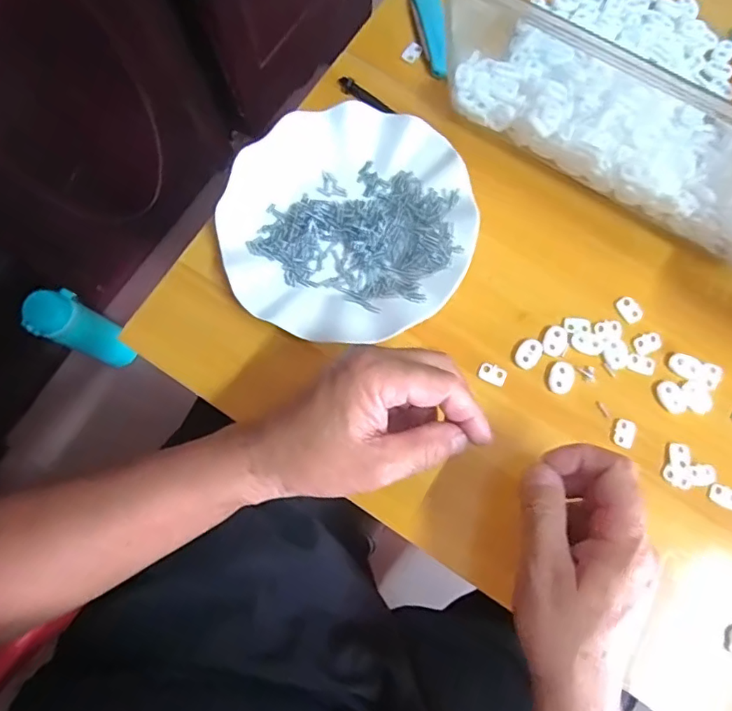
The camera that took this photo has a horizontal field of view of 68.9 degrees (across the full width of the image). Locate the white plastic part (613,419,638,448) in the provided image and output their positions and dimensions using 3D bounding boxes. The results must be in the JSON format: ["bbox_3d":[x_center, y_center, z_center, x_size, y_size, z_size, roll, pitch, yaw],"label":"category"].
[{"bbox_3d":[0.181,0.054,0.372,0.015,0.004,0.019,22,78,5],"label":"white plastic part"}]

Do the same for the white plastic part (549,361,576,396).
[{"bbox_3d":[0.140,0.016,0.381,0.018,0.004,0.023,25,79,6],"label":"white plastic part"}]

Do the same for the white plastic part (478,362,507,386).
[{"bbox_3d":[0.091,0.013,0.382,0.020,0.004,0.014,21,78,5],"label":"white plastic part"}]

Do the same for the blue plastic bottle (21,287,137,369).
[{"bbox_3d":[-0.407,-0.033,0.788,0.053,0.186,0.074,16,78,4],"label":"blue plastic bottle"}]

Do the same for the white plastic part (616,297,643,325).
[{"bbox_3d":[0.194,-0.034,0.392,0.014,0.004,0.019,-32,79,-6],"label":"white plastic part"}]

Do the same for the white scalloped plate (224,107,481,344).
[{"bbox_3d":[-0.014,-0.096,0.398,0.178,0.022,0.176,0,77,0],"label":"white scalloped plate"}]

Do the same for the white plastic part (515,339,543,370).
[{"bbox_3d":[0.118,-0.001,0.386,0.016,0.004,0.023,33,79,8],"label":"white plastic part"}]

